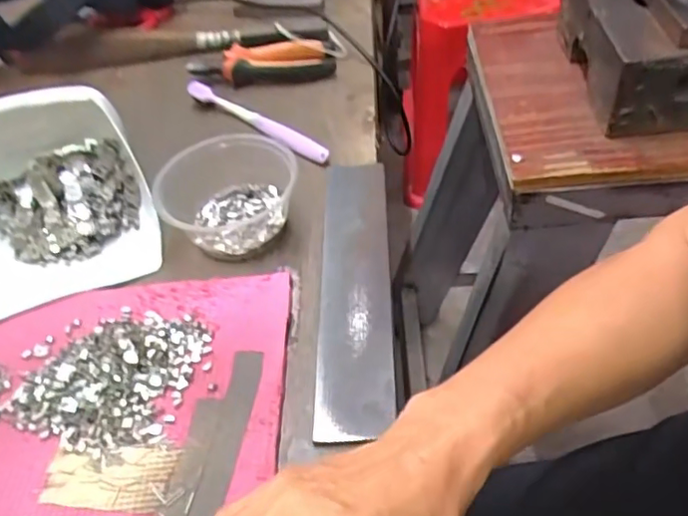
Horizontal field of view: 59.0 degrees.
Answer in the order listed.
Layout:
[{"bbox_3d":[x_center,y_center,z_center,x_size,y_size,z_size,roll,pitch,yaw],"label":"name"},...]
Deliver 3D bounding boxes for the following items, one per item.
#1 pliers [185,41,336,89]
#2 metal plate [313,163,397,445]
[{"bbox_3d":[-0.087,-0.205,0.632,0.148,0.020,0.048,-8,47,2],"label":"pliers"},{"bbox_3d":[0.008,0.014,0.435,0.050,0.006,0.242,-10,48,13],"label":"metal plate"}]

